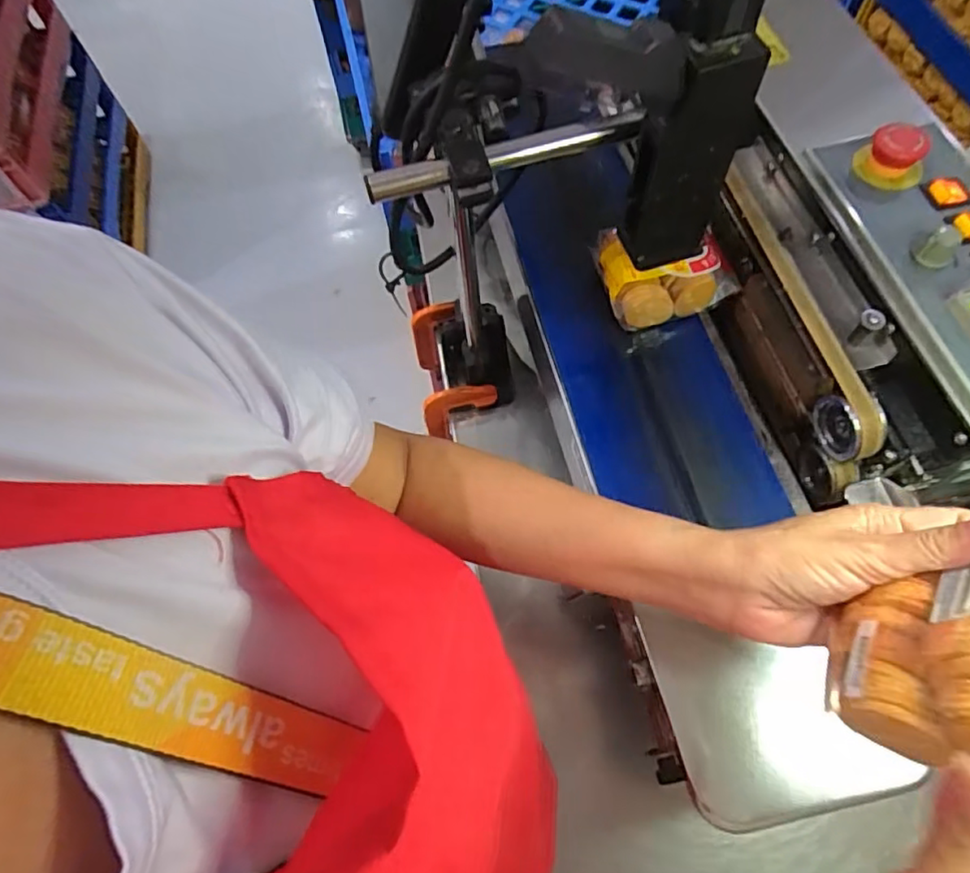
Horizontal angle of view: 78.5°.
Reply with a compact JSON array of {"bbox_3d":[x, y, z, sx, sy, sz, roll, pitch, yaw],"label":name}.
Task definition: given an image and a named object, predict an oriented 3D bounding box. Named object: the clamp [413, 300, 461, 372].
[{"bbox_3d":[-0.059,-0.121,0.746,0.064,0.124,0.017,0,63,3],"label":"clamp"}]

